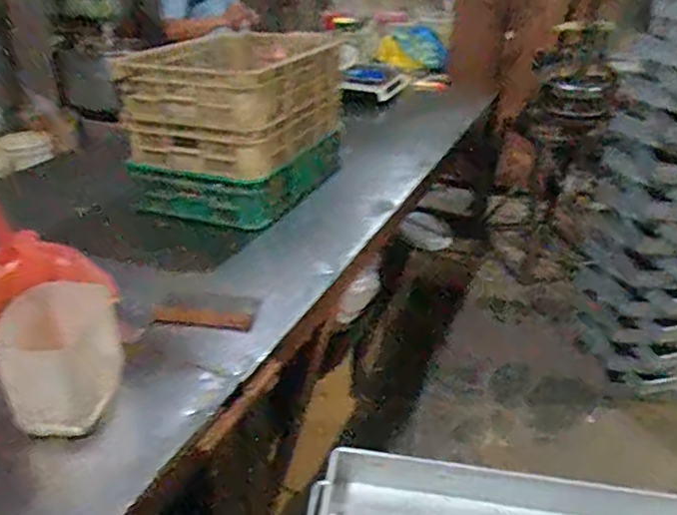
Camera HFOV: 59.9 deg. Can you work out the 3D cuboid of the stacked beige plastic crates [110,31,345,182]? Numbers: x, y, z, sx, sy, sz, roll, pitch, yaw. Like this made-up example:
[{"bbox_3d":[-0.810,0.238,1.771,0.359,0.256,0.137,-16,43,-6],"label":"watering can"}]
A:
[{"bbox_3d":[-0.281,-0.480,1.772,0.447,0.283,0.620,12,32,16],"label":"stacked beige plastic crates"}]

